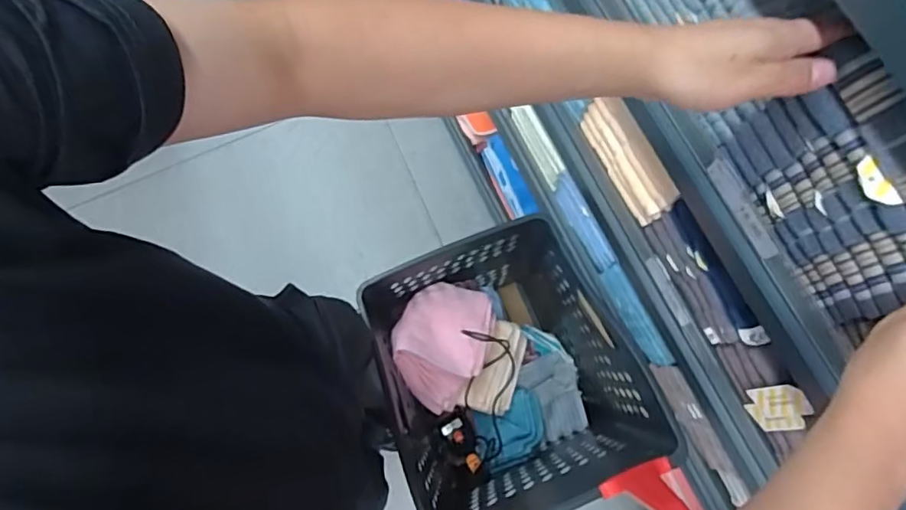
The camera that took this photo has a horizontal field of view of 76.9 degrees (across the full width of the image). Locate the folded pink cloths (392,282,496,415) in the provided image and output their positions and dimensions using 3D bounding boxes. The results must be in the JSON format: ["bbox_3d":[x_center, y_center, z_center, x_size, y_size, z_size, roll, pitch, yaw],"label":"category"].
[{"bbox_3d":[-0.020,0.178,1.143,0.181,0.115,0.246,13,76,5],"label":"folded pink cloths"}]

